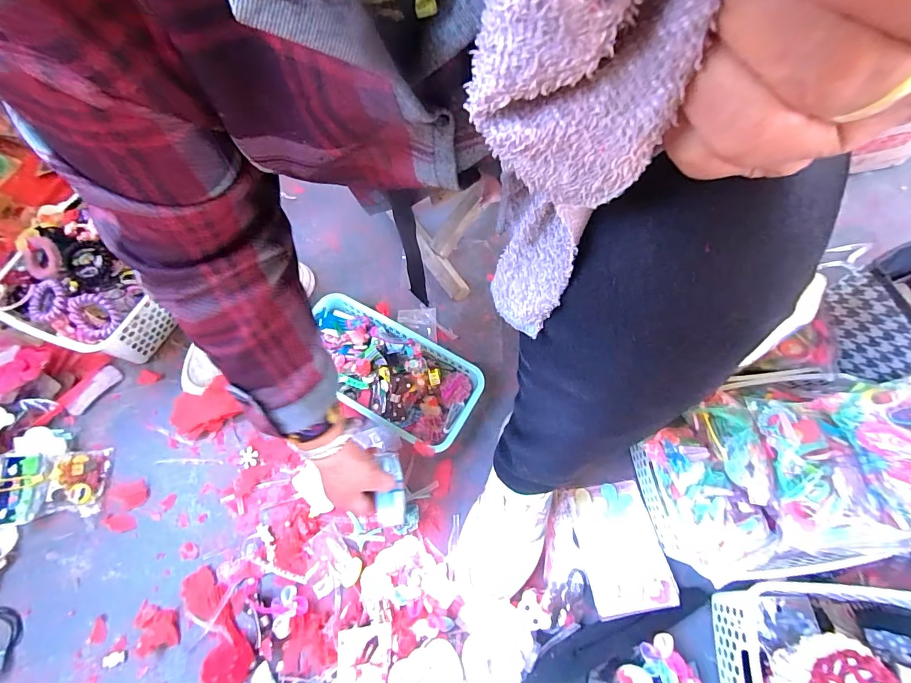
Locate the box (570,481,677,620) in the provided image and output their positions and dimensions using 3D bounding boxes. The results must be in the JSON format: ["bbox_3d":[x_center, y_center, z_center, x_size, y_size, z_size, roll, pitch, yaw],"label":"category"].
[{"bbox_3d":[0.197,0.246,0.510,0.094,0.016,0.139,-7,65,-6],"label":"box"}]

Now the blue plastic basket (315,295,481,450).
[{"bbox_3d":[-0.097,0.040,0.588,0.264,0.046,0.132,32,67,12],"label":"blue plastic basket"}]

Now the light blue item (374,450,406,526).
[{"bbox_3d":[-0.075,0.168,0.486,0.030,0.019,0.081,-5,58,-3],"label":"light blue item"}]

